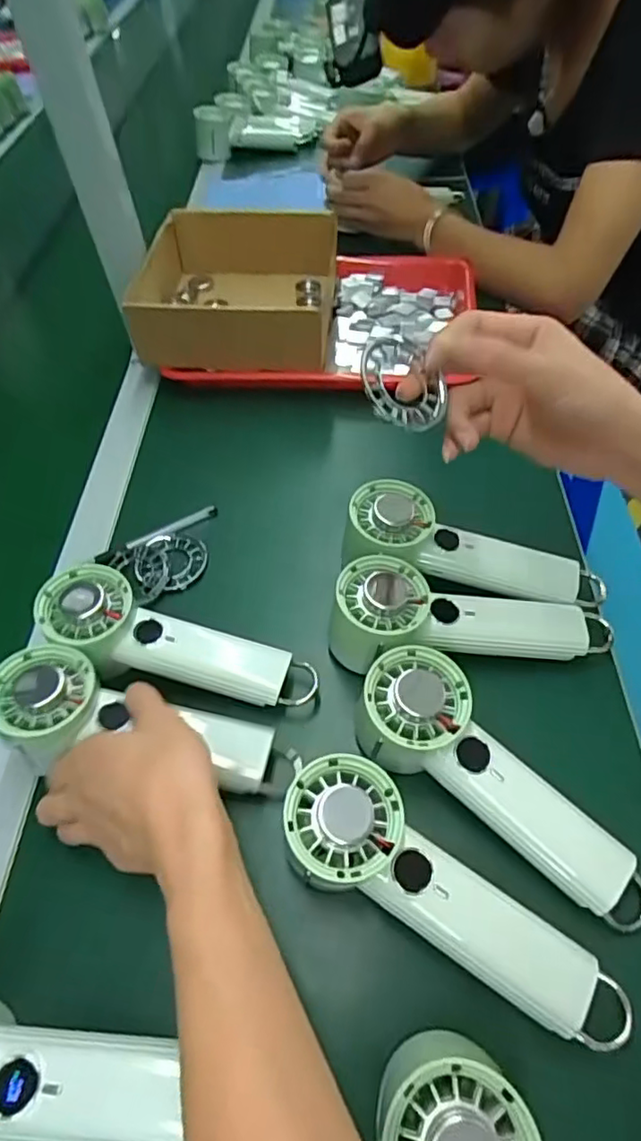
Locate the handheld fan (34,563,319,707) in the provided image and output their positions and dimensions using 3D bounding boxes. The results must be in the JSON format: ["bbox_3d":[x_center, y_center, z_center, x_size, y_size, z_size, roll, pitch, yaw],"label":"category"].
[{"bbox_3d":[-0.100,0.049,0.417,0.195,0.059,0.066,11,54,11],"label":"handheld fan"}]

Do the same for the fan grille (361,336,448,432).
[{"bbox_3d":[0.047,-0.109,0.350,0.053,0.008,0.060,-37,93,-33],"label":"fan grille"}]

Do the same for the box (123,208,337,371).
[{"bbox_3d":[-0.092,-0.314,0.672,0.198,0.085,0.219,3,53,7],"label":"box"}]

